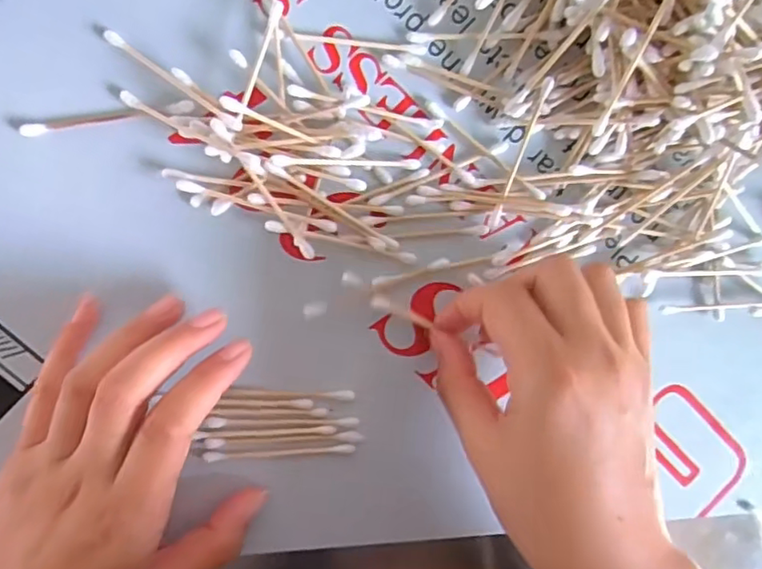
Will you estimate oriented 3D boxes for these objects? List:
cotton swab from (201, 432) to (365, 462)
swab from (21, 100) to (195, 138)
[{"bbox_3d":[-0.048,0.080,0.285,0.070,0.004,0.005,-1,94,-8],"label":"cotton swab"},{"bbox_3d":[-0.119,-0.073,0.262,0.072,0.004,0.006,-11,95,-7],"label":"swab"}]

